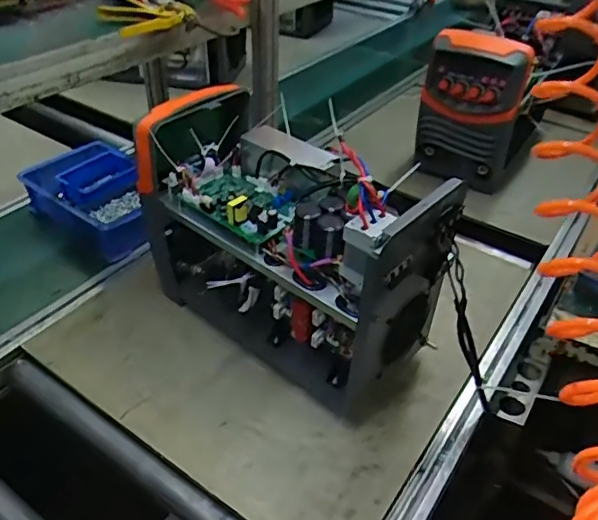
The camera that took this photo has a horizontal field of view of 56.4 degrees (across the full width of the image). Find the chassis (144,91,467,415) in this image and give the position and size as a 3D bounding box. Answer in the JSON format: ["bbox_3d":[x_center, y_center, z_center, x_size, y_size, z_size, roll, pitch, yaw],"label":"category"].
[{"bbox_3d":[-0.021,-0.017,0.825,0.436,0.330,0.183,27,45,27],"label":"chassis"}]

